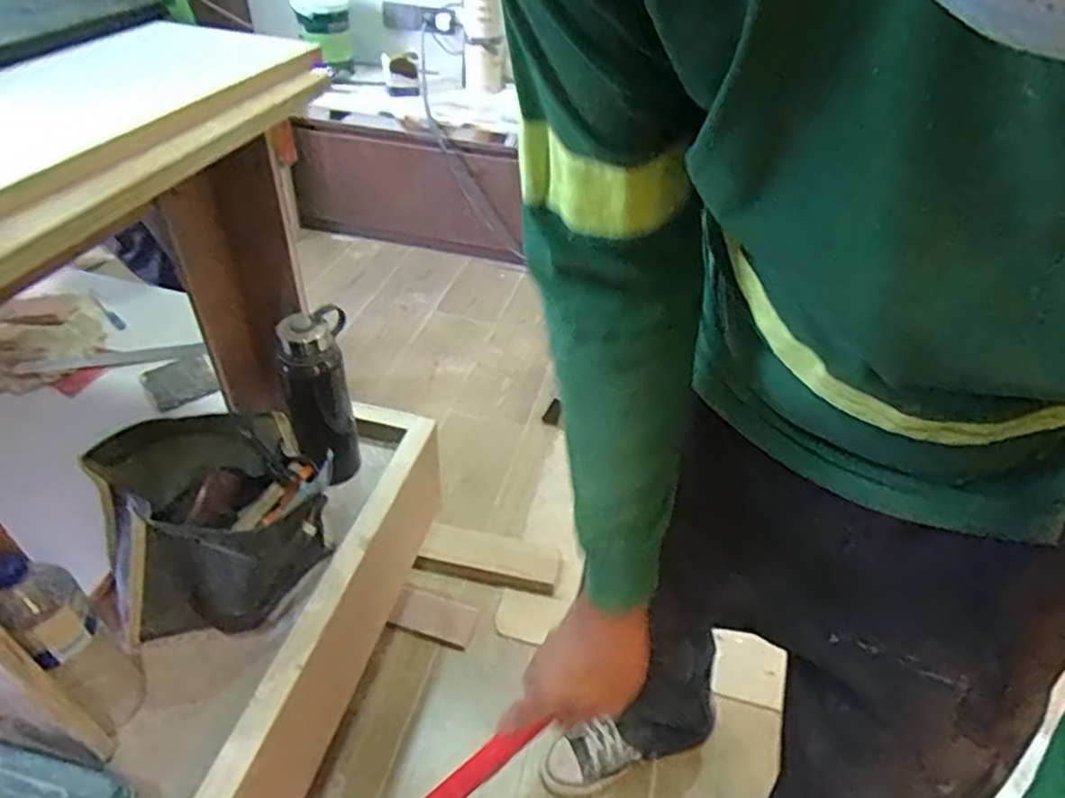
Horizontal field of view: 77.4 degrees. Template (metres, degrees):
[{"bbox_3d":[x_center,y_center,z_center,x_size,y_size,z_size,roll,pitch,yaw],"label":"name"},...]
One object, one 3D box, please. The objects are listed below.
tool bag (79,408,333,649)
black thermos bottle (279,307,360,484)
[{"bbox_3d":[-0.380,0.156,0.802,0.247,0.199,0.206,-25,49,-29],"label":"tool bag"},{"bbox_3d":[-0.298,0.010,0.952,0.095,0.270,0.090,-12,44,-18],"label":"black thermos bottle"}]

